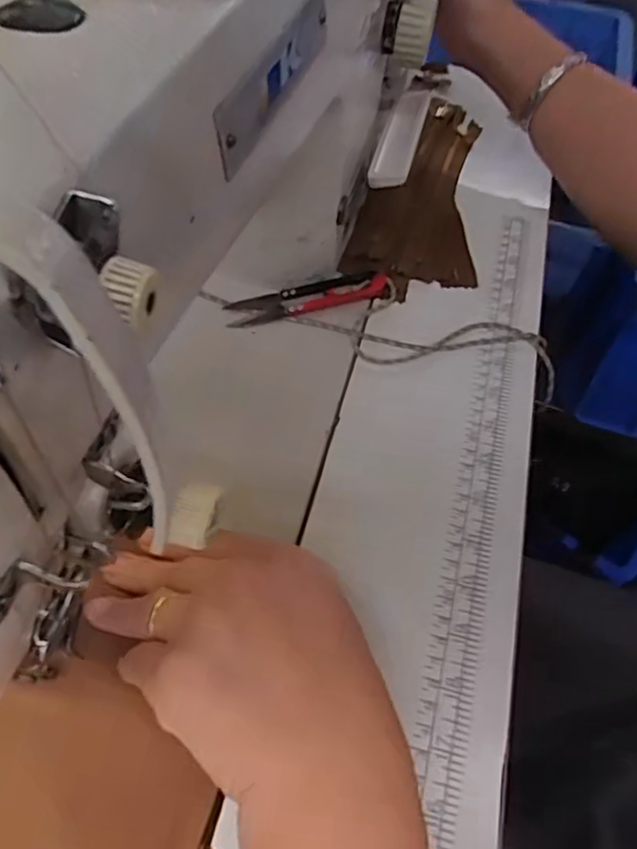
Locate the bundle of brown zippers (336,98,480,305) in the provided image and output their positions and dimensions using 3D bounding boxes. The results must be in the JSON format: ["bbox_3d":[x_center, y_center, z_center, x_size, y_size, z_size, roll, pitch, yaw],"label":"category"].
[{"bbox_3d":[0.084,-0.177,0.497,0.086,0.015,0.220,19,56,0],"label":"bundle of brown zippers"}]

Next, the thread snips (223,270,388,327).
[{"bbox_3d":[-0.007,-0.083,0.430,0.106,0.009,0.026,-16,57,-16],"label":"thread snips"}]

